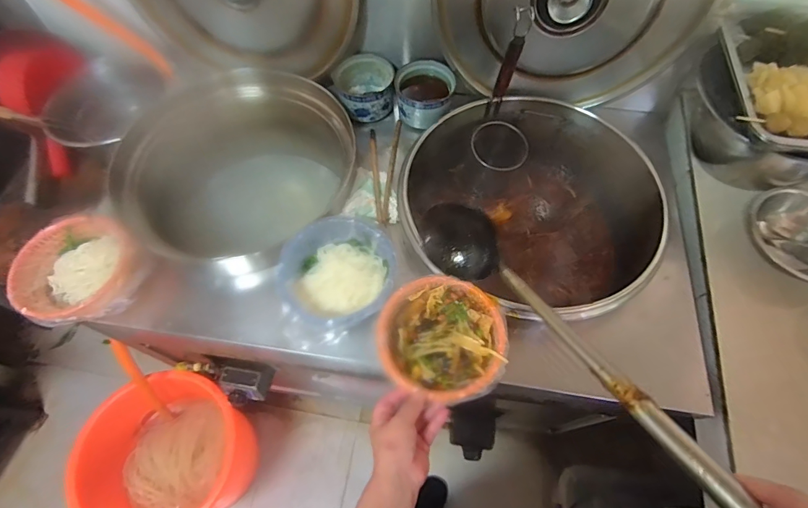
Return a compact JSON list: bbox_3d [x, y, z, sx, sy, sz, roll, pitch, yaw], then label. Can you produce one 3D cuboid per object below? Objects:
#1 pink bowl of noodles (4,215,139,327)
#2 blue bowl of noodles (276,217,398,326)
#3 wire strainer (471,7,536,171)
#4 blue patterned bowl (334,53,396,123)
[{"bbox_3d":[-0.536,0.032,0.703,0.177,0.077,0.170,0,63,0],"label":"pink bowl of noodles"},{"bbox_3d":[-0.105,0.034,0.682,0.185,0.071,0.176,27,66,14],"label":"blue bowl of noodles"},{"bbox_3d":[0.185,-0.301,0.784,0.109,0.275,0.085,-8,39,-4],"label":"wire strainer"},{"bbox_3d":[-0.079,-0.342,0.870,0.117,0.068,0.131,-1,62,0],"label":"blue patterned bowl"}]

